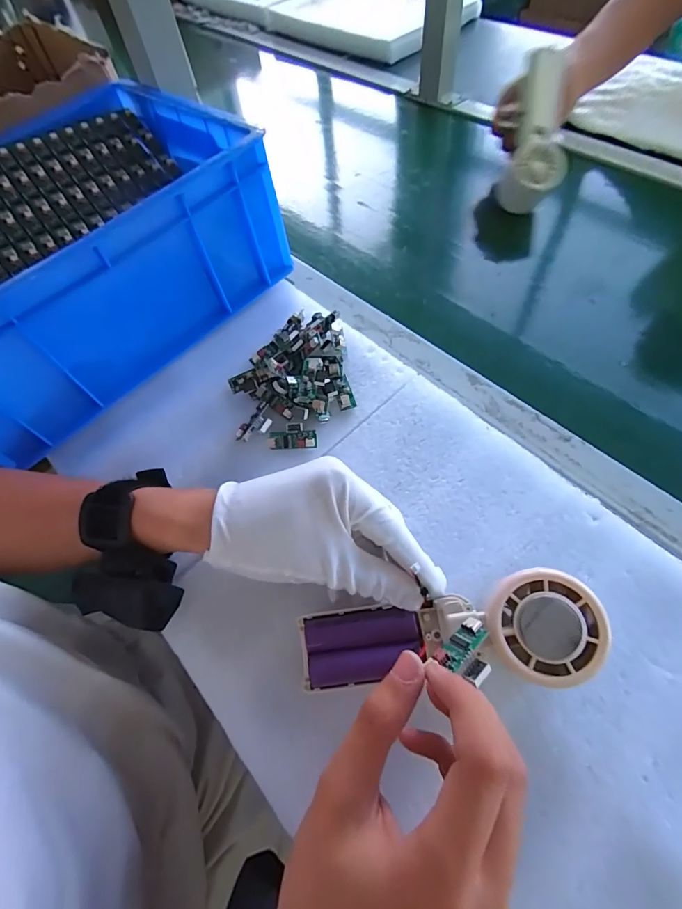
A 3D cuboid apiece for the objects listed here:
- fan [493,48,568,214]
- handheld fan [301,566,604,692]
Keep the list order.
[{"bbox_3d":[0.224,-0.366,0.482,0.064,0.048,0.141,4,101,2],"label":"fan"},{"bbox_3d":[0.052,0.098,0.226,0.158,0.036,0.049,-15,65,21],"label":"handheld fan"}]

